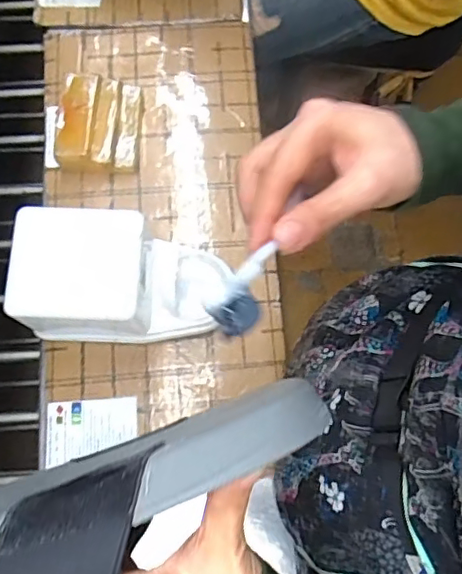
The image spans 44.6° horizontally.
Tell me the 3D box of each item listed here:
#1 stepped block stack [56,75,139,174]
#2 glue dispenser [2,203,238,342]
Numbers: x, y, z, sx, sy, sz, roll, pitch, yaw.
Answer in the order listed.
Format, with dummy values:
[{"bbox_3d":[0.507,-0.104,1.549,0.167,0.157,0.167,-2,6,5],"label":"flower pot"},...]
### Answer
[{"bbox_3d":[-0.139,-0.170,0.585,0.083,0.042,0.101,2,74,0],"label":"stepped block stack"},{"bbox_3d":[-0.093,-0.003,0.511,0.181,0.104,0.102,1,74,0],"label":"glue dispenser"}]

